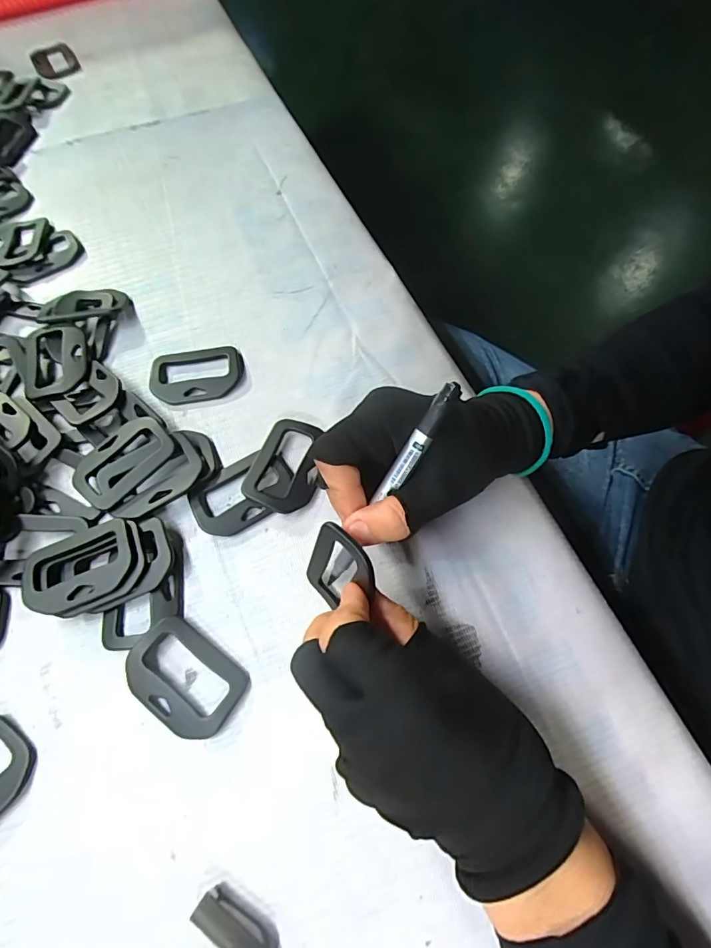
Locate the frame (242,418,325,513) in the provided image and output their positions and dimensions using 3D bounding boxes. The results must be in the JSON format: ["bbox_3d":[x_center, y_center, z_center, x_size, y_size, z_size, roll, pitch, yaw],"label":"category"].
[{"bbox_3d":[-0.041,-0.006,0.290,0.044,0.005,0.060,23,67,14],"label":"frame"}]

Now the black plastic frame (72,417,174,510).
[{"bbox_3d":[-0.143,-0.009,0.287,0.040,0.006,0.060,40,75,17],"label":"black plastic frame"}]

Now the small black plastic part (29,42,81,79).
[{"bbox_3d":[-0.312,-0.429,0.488,0.041,0.004,0.065,-26,68,-10],"label":"small black plastic part"}]

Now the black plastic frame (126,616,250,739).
[{"bbox_3d":[-0.089,0.106,0.244,0.061,0.009,0.042,33,70,15],"label":"black plastic frame"}]

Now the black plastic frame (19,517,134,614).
[{"bbox_3d":[-0.154,0.052,0.258,0.066,0.006,0.042,-23,64,-7],"label":"black plastic frame"}]

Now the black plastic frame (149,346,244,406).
[{"bbox_3d":[-0.110,-0.069,0.325,0.063,0.005,0.043,-13,66,-4],"label":"black plastic frame"}]

